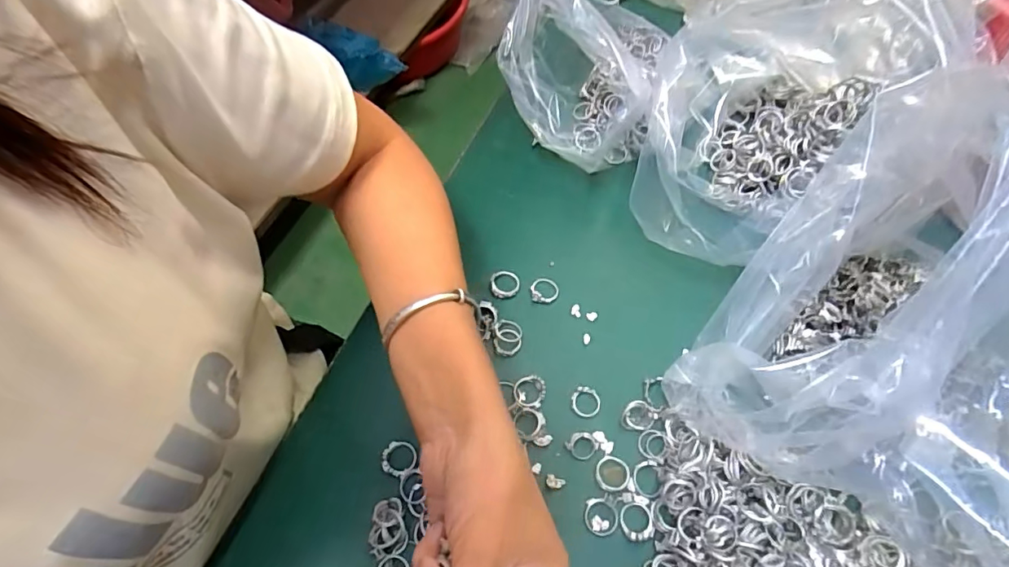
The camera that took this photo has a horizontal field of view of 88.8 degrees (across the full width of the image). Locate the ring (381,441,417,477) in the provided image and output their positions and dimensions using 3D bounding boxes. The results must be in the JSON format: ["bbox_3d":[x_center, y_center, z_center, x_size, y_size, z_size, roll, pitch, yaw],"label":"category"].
[{"bbox_3d":[-0.069,0.114,0.336,0.022,0.004,0.021,1,62,2],"label":"ring"}]

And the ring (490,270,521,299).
[{"bbox_3d":[0.000,0.000,0.399,0.023,0.007,0.022,0,62,1],"label":"ring"}]

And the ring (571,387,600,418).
[{"bbox_3d":[0.056,0.082,0.356,0.019,0.004,0.021,0,62,1],"label":"ring"}]

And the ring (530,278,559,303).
[{"bbox_3d":[0.031,0.005,0.397,0.021,0.005,0.021,0,62,1],"label":"ring"}]

